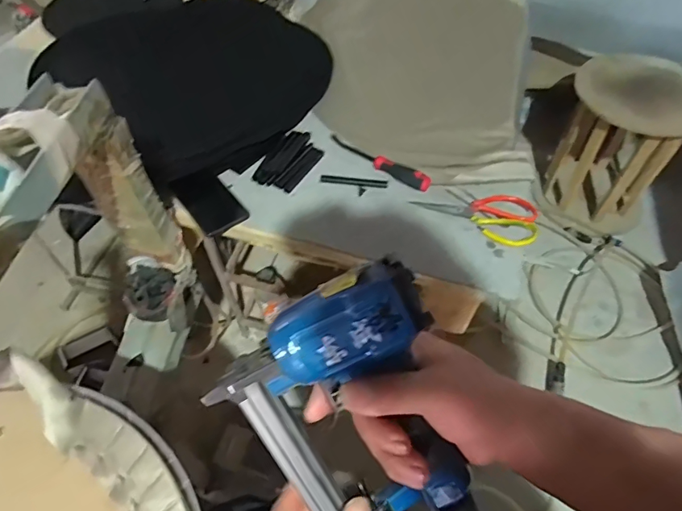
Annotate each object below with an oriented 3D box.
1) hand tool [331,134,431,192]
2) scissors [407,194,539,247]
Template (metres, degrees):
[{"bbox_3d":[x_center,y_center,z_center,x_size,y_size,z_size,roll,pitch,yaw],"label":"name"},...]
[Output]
[{"bbox_3d":[0.064,-0.165,0.817,0.200,0.025,0.025,33,61,22],"label":"hand tool"},{"bbox_3d":[0.220,-0.075,0.765,0.188,0.018,0.089,20,57,15],"label":"scissors"}]

